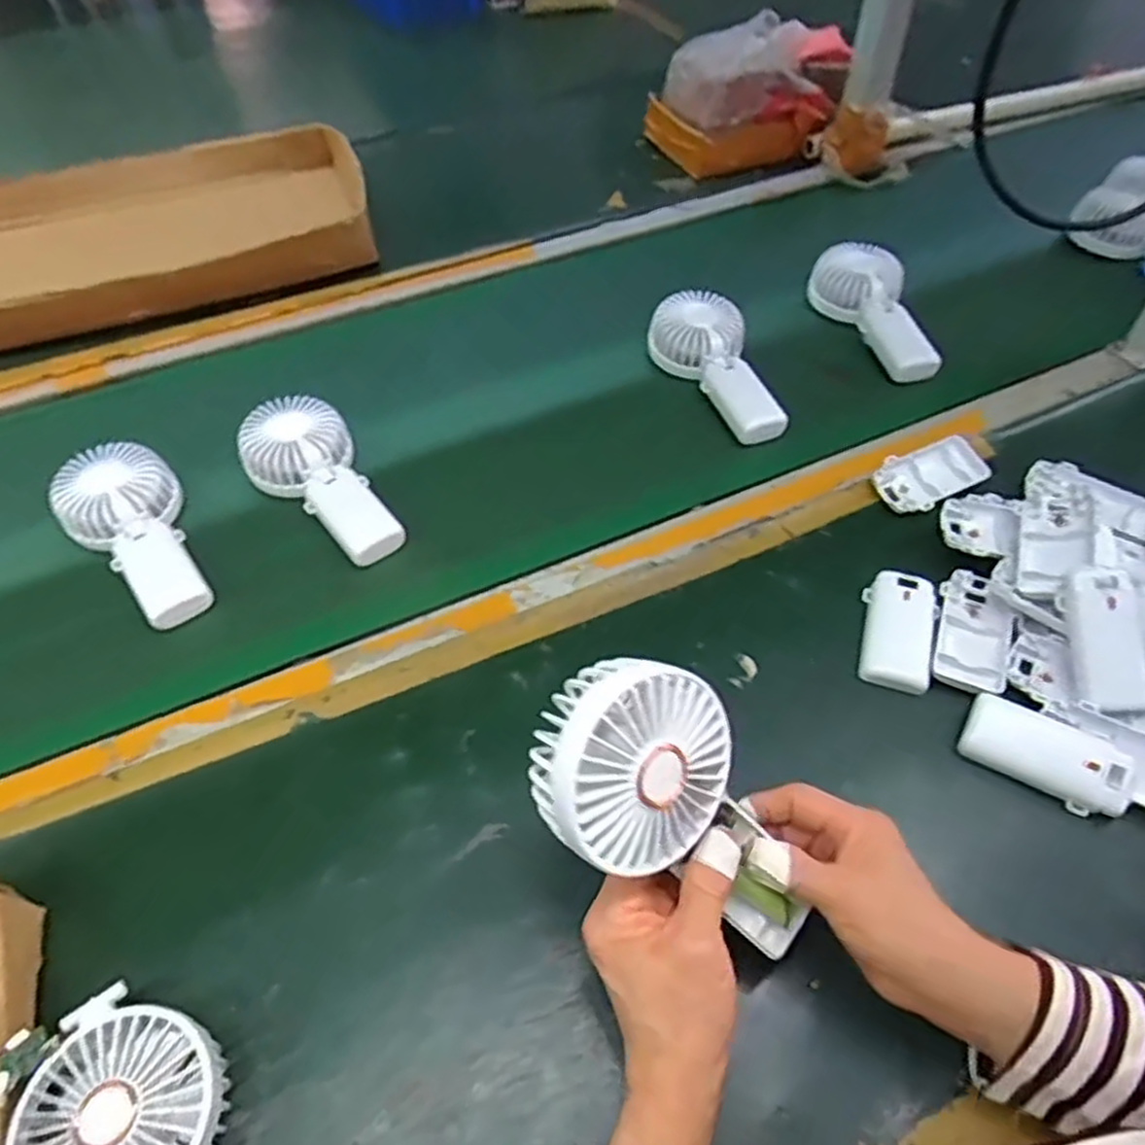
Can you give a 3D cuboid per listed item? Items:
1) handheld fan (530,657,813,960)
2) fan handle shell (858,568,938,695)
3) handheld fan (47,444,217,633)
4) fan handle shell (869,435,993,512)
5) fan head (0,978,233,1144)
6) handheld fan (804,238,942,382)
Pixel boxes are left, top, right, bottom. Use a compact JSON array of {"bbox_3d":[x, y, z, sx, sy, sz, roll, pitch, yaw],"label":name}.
[{"bbox_3d":[0.053,0.113,0.348,0.045,0.186,0.078,-13,39,42],"label":"handheld fan"},{"bbox_3d":[0.226,0.040,0.539,0.045,0.020,0.090,16,53,14],"label":"fan handle shell"},{"bbox_3d":[-0.324,-0.029,0.590,0.088,0.057,0.168,-38,60,-25],"label":"handheld fan"},{"bbox_3d":[0.291,-0.077,0.628,0.099,0.023,0.049,-25,55,-17],"label":"fan handle shell"},{"bbox_3d":[-0.205,0.246,0.357,0.085,0.038,0.092,-1,51,1],"label":"fan head"},{"bbox_3d":[0.291,-0.255,0.751,0.080,0.048,0.162,-3,51,-1],"label":"handheld fan"}]

